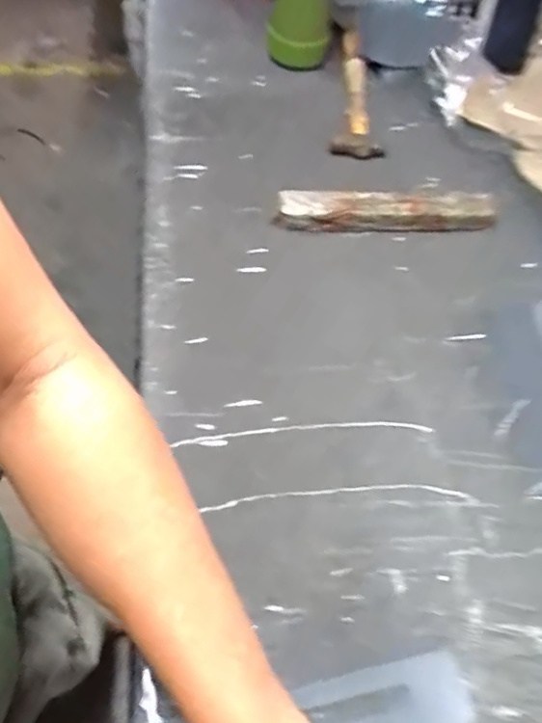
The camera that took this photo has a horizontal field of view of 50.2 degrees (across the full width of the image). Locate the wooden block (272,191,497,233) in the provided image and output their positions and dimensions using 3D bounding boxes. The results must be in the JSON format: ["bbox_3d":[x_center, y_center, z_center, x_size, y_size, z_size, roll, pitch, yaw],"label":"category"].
[{"bbox_3d":[0.141,-0.184,0.701,0.265,0.038,0.049,-3,54,-8],"label":"wooden block"}]

